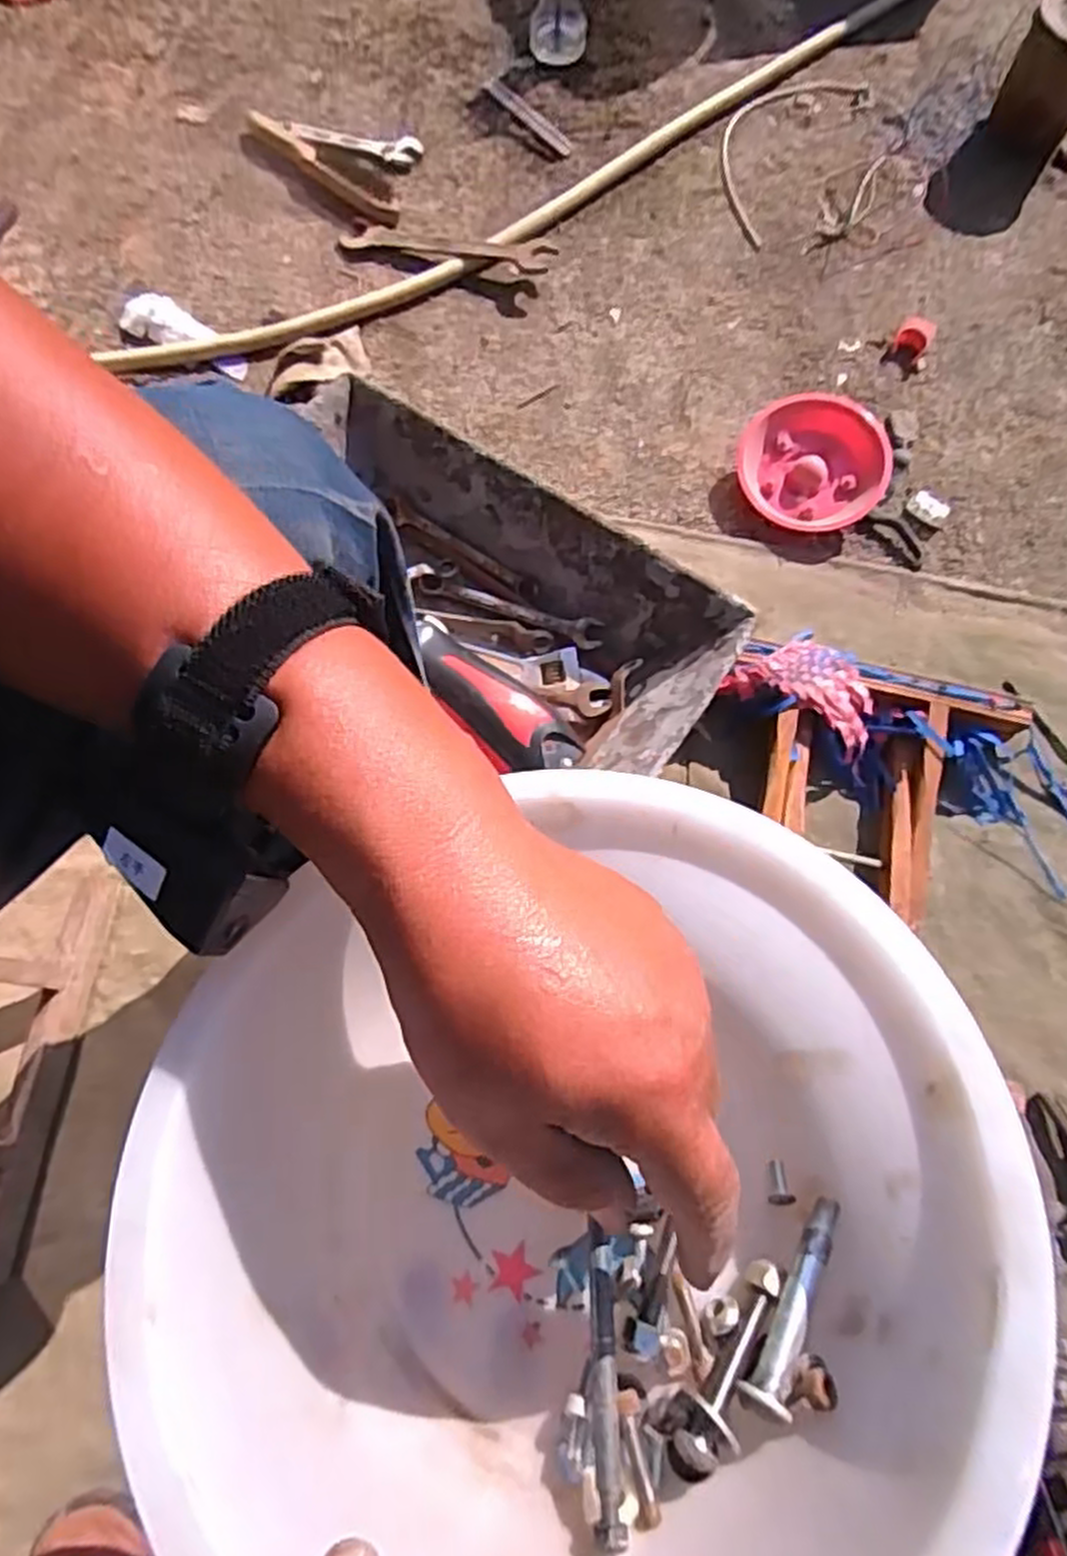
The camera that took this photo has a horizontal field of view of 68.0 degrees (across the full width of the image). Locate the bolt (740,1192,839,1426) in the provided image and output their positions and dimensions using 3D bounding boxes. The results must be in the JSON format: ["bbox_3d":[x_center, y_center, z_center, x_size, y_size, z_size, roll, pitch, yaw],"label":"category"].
[{"bbox_3d":[0.083,0.164,0.248,0.012,0.009,0.064,35,55,6],"label":"bolt"}]

